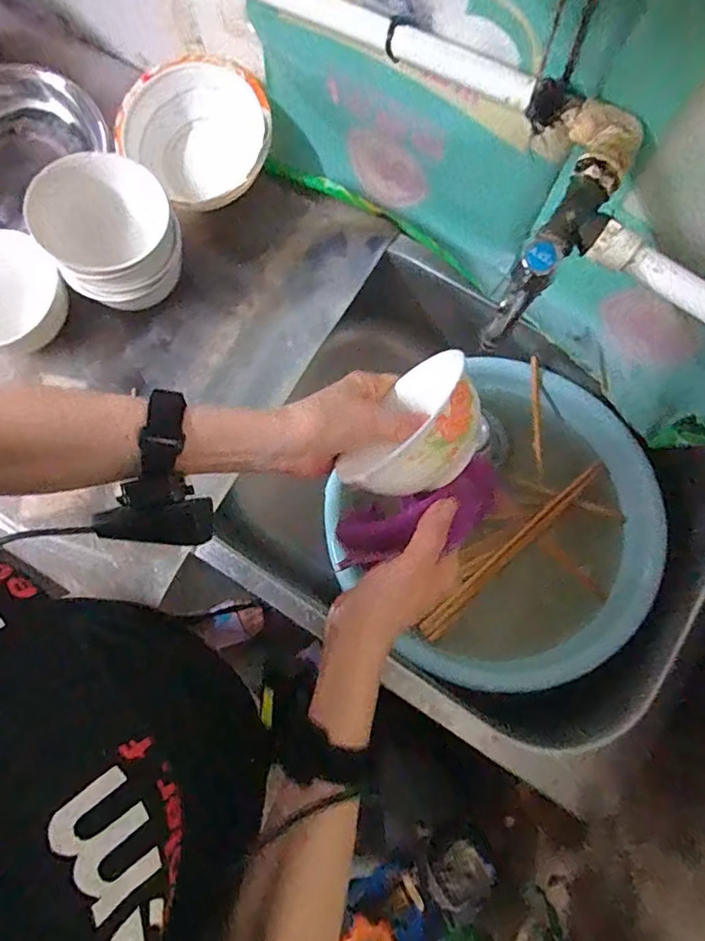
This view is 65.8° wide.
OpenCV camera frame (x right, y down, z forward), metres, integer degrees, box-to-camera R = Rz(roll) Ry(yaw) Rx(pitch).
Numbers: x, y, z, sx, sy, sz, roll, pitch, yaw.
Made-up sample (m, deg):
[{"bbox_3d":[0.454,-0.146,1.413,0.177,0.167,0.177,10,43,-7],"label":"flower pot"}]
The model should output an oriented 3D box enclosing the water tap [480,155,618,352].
[{"bbox_3d":[0.134,-0.144,0.352,0.033,0.068,0.115,32,79,6],"label":"water tap"}]

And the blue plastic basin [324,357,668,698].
[{"bbox_3d":[0.160,0.064,0.595,0.325,0.090,0.294,-44,82,-9],"label":"blue plastic basin"}]

